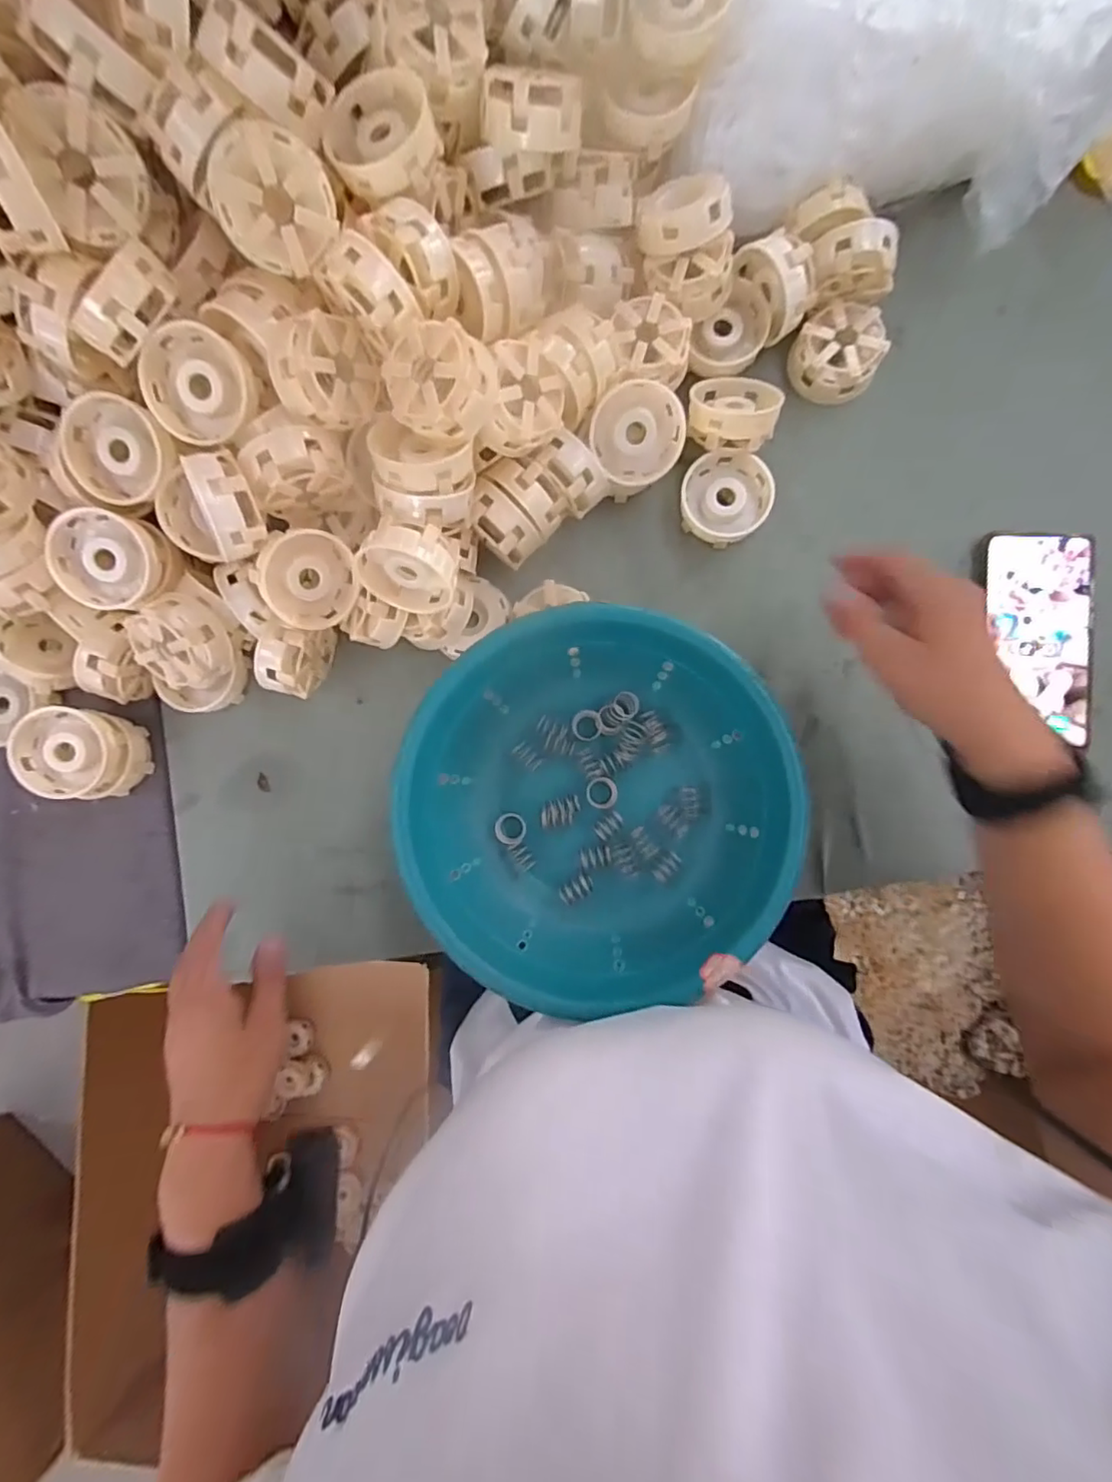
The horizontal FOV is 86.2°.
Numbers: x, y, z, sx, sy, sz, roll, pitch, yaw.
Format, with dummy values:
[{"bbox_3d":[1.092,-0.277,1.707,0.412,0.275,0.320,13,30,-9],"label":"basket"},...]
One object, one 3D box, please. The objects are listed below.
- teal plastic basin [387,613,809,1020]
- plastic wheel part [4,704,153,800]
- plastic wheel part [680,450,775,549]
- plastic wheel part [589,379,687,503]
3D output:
[{"bbox_3d":[0.029,0.041,0.429,0.260,0.090,0.250,6,86,4],"label":"teal plastic basin"},{"bbox_3d":[-0.367,0.011,0.464,0.073,0.051,0.070,7,86,4],"label":"plastic wheel part"},{"bbox_3d":[0.133,-0.190,0.468,0.066,0.023,0.068,0,86,4],"label":"plastic wheel part"},{"bbox_3d":[0.056,-0.223,0.437,0.068,0.028,0.074,-4,122,-6],"label":"plastic wheel part"}]

